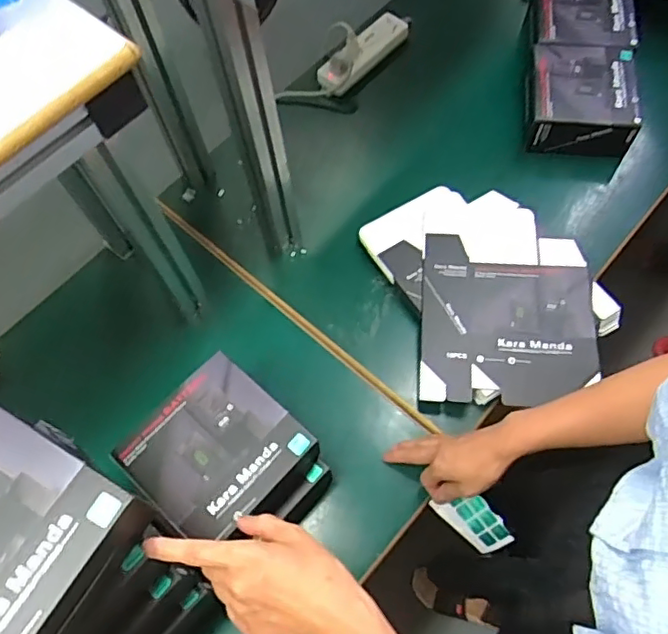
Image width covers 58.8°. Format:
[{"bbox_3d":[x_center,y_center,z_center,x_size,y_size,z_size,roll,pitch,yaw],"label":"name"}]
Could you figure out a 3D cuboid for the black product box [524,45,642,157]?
[{"bbox_3d":[0.386,-0.343,0.937,0.162,0.076,0.160,8,66,7],"label":"black product box"}]

